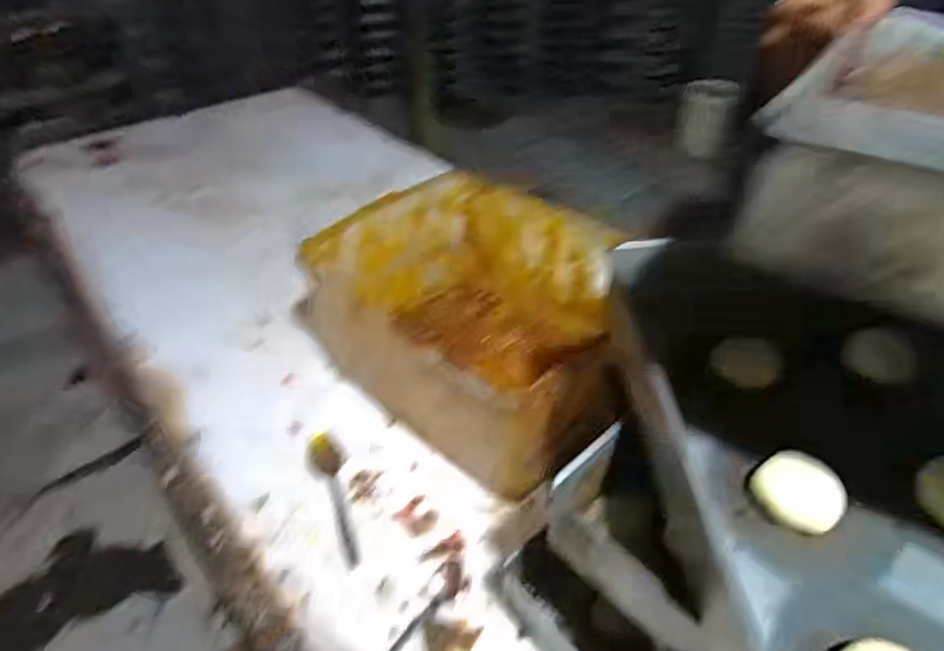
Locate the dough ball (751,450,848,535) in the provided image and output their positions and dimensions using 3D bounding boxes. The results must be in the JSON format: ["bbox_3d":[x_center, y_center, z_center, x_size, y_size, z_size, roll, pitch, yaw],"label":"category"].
[{"bbox_3d":[0.204,0.103,0.364,0.037,0.025,0.047,-28,46,-28],"label":"dough ball"}]

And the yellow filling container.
[{"bbox_3d":[0.007,-0.010,0.727,0.332,0.191,0.303,26,47,29],"label":"yellow filling container"}]

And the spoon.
[{"bbox_3d":[-0.151,0.183,0.639,0.042,0.016,0.167,-13,41,-14],"label":"spoon"}]

